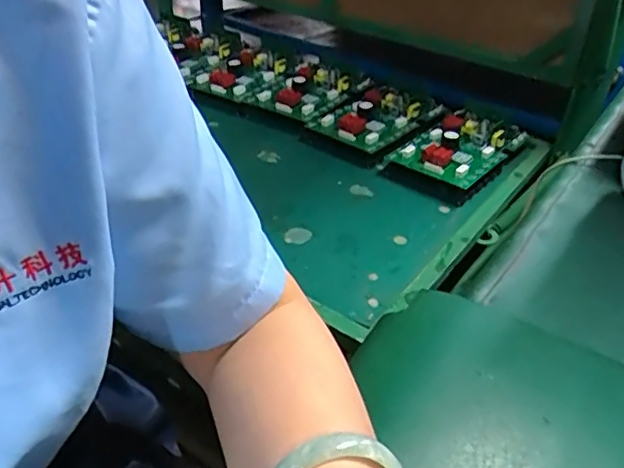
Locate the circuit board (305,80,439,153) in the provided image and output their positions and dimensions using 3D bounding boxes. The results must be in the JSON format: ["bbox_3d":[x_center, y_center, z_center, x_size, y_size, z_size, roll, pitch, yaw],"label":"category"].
[{"bbox_3d":[0.105,-0.197,0.906,0.142,0.044,0.207,26,47,25],"label":"circuit board"}]

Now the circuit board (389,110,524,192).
[{"bbox_3d":[0.213,-0.135,0.828,0.124,0.027,0.182,29,43,30],"label":"circuit board"}]

